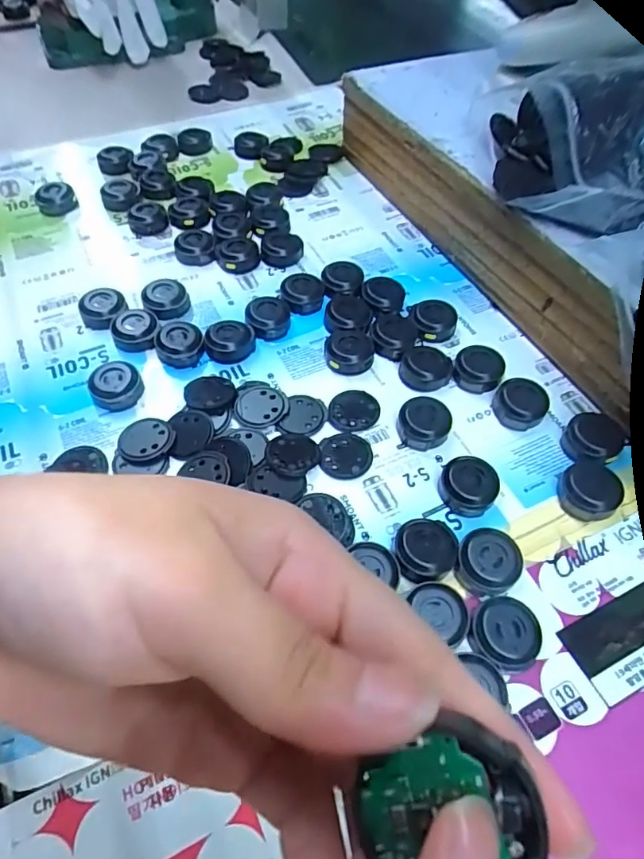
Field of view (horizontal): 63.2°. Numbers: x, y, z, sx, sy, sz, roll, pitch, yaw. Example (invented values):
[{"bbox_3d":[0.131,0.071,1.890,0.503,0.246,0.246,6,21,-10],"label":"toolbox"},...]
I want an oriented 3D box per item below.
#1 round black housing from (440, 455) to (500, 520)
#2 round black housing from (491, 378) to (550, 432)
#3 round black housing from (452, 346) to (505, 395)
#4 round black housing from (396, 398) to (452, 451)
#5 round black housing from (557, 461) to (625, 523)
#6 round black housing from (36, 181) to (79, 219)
[{"bbox_3d":[0.075,0.029,0.271,0.029,0.017,0.025,31,62,20],"label":"round black housing"},{"bbox_3d":[0.115,-0.015,0.303,0.026,0.014,0.027,0,56,1],"label":"round black housing"},{"bbox_3d":[0.095,-0.035,0.317,0.029,0.014,0.026,20,58,14],"label":"round black housing"},{"bbox_3d":[0.057,-0.003,0.294,0.029,0.014,0.026,4,56,4],"label":"round black housing"},{"bbox_3d":[0.140,0.031,0.271,0.033,0.012,0.029,-27,59,-16],"label":"round black housing"},{"bbox_3d":[-0.212,-0.184,0.418,0.030,0.014,0.030,0,56,1],"label":"round black housing"}]

